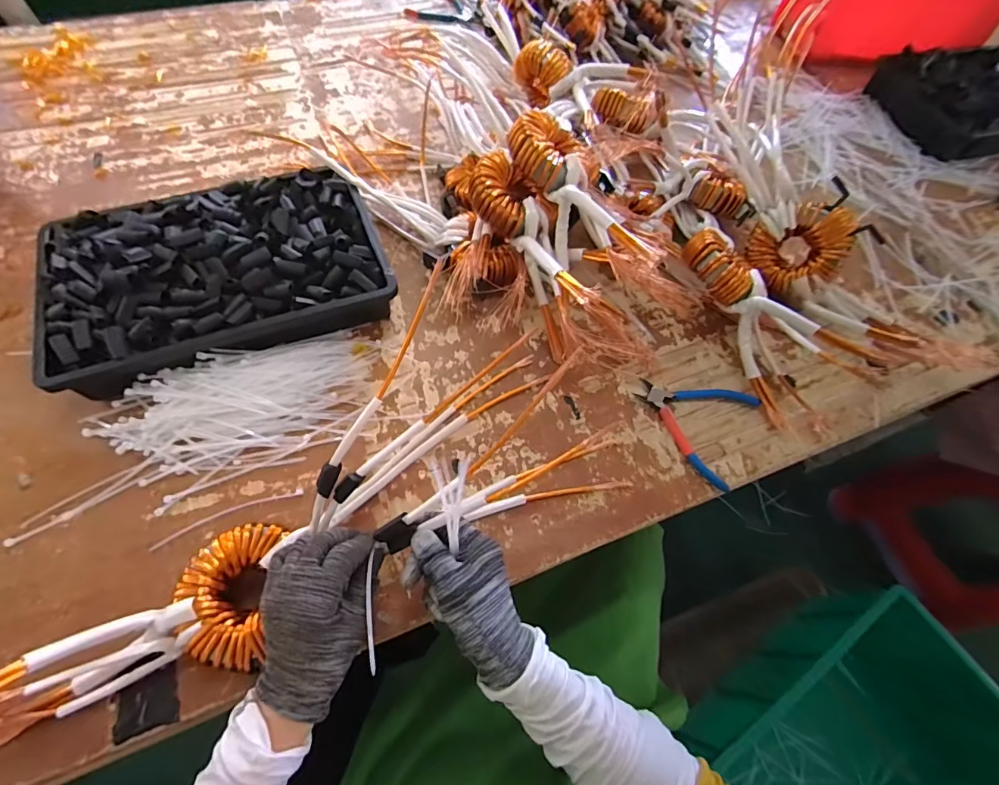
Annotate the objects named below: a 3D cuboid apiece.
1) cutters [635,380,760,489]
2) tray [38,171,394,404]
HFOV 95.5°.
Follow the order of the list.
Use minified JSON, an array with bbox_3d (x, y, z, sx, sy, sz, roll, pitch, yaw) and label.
[{"bbox_3d":[0.228,0.027,0.541,0.130,0.010,0.130,32,66,12],"label":"cutters"},{"bbox_3d":[-0.332,-0.145,0.551,0.363,0.086,0.234,-21,67,-13],"label":"tray"}]

